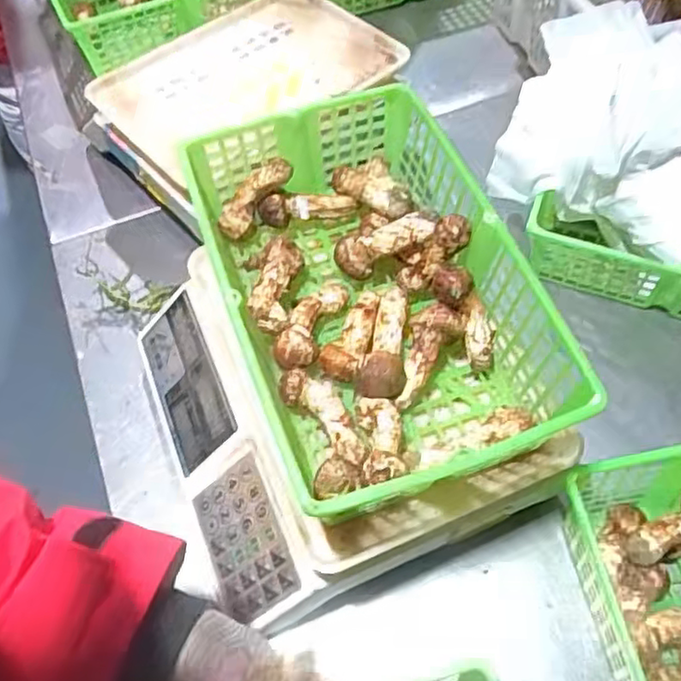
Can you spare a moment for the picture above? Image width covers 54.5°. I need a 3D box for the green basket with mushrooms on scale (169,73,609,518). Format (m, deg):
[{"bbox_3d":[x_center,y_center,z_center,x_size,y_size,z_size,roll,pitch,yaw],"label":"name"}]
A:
[{"bbox_3d":[0.028,-0.031,0.543,0.229,0.113,0.352,-21,59,-9],"label":"green basket with mushrooms on scale"}]

